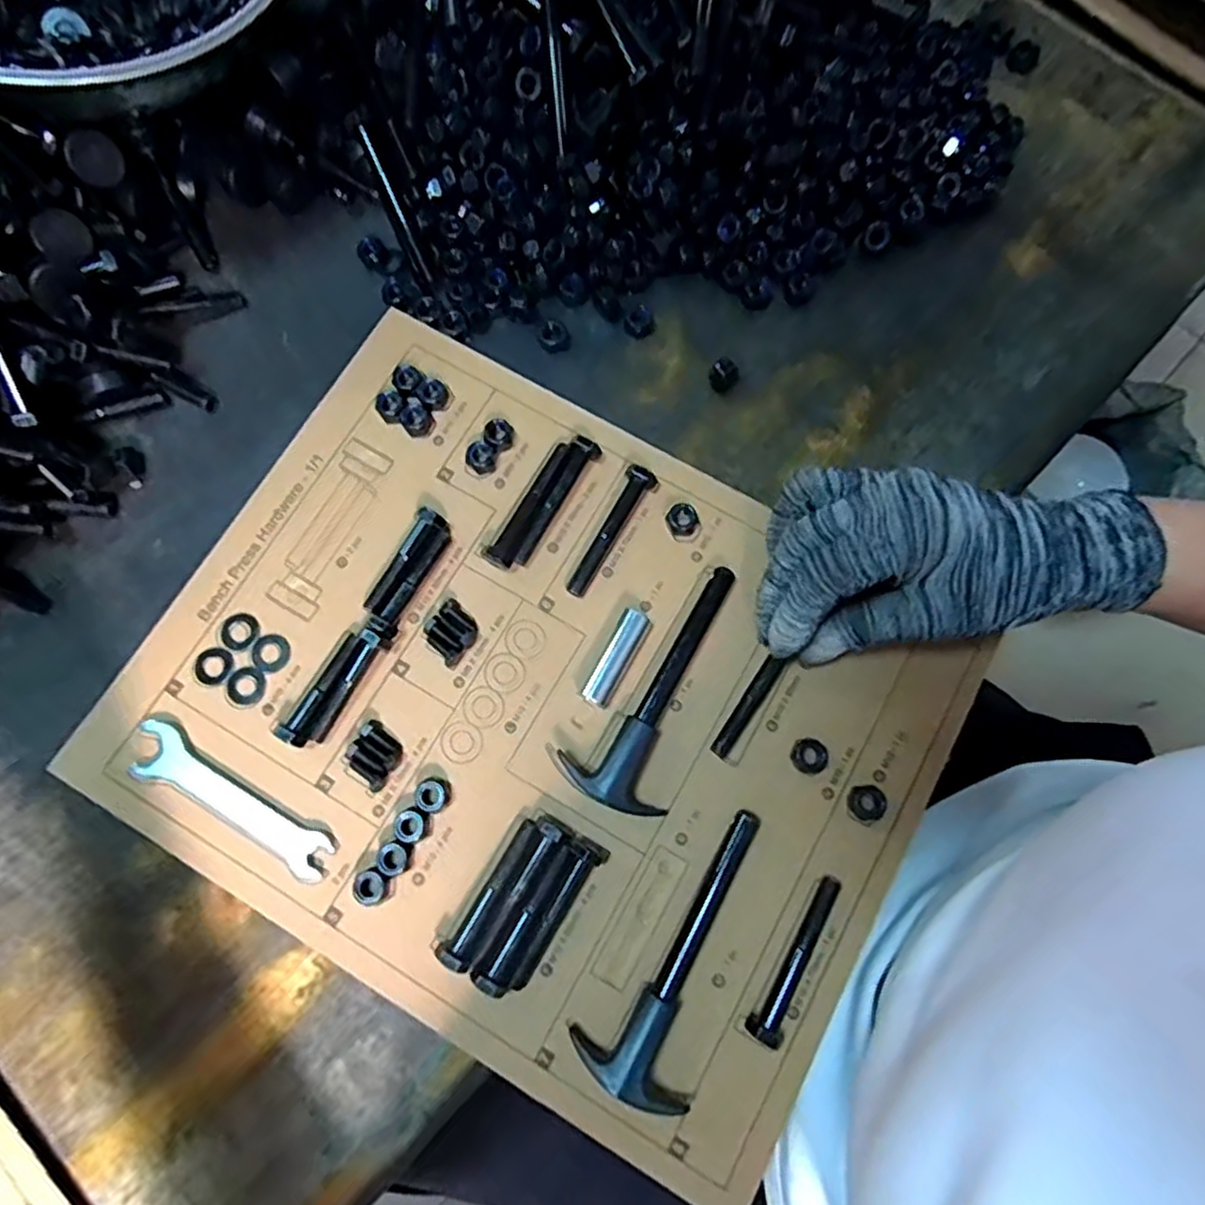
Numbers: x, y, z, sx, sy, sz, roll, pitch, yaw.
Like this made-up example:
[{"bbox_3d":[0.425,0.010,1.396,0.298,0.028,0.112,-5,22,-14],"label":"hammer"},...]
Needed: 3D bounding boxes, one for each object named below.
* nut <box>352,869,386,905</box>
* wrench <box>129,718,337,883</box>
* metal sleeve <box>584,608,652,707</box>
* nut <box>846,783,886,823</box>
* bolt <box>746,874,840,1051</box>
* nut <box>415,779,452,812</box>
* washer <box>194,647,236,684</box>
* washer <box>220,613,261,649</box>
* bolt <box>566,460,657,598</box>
[{"bbox_3d":[-0.109,0.133,0.323,0.015,0.007,0.016,0,77,0],"label":"nut"},{"bbox_3d":[-0.181,0.095,0.334,0.113,0.004,0.027,29,79,7],"label":"wrench"},{"bbox_3d":[0.008,0.027,0.344,0.015,0.014,0.052,28,79,6],"label":"metal sleeve"},{"bbox_3d":[0.127,0.096,0.329,0.017,0.006,0.018,0,77,0],"label":"nut"},{"bbox_3d":[0.088,0.161,0.313,0.013,0.015,0.076,28,79,7],"label":"bolt"},{"bbox_3d":[-0.082,0.094,0.334,0.016,0.006,0.016,0,77,0],"label":"nut"},{"bbox_3d":[-0.199,0.032,0.350,0.020,0.004,0.018,2,77,1],"label":"washer"},{"bbox_3d":[-0.188,0.015,0.354,0.019,0.004,0.019,0,77,0],"label":"washer"},{"bbox_3d":[0.003,-0.038,0.357,0.014,0.016,0.076,31,79,7],"label":"bolt"}]

